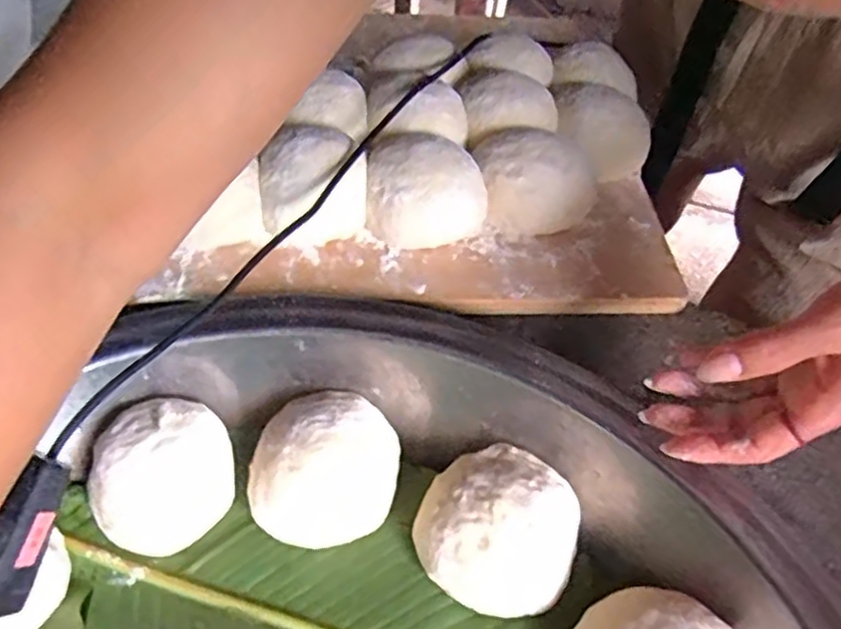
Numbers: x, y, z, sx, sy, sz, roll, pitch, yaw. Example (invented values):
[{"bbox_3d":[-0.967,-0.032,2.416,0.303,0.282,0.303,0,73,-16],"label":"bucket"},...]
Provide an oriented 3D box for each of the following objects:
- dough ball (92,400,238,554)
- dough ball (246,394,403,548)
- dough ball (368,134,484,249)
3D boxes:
[{"bbox_3d":[-0.159,0.096,0.430,0.077,0.054,0.089,10,50,7],"label":"dough ball"},{"bbox_3d":[-0.061,0.098,0.443,0.088,0.053,0.097,15,51,11],"label":"dough ball"},{"bbox_3d":[0.004,-0.091,0.496,0.085,0.057,0.079,2,51,-2],"label":"dough ball"}]

